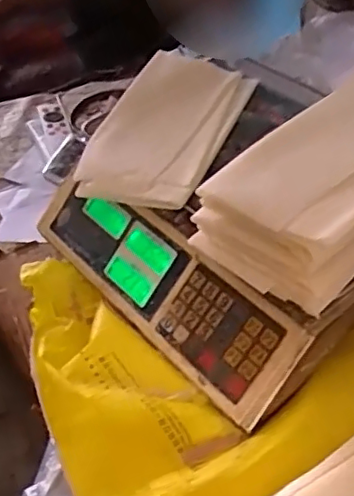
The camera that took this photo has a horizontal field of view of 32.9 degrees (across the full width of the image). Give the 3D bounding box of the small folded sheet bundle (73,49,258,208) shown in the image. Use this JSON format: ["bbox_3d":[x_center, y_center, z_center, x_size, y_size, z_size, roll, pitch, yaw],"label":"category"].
[{"bbox_3d":[-0.008,-0.133,0.629,0.122,0.031,0.242,13,47,18],"label":"small folded sheet bundle"}]

